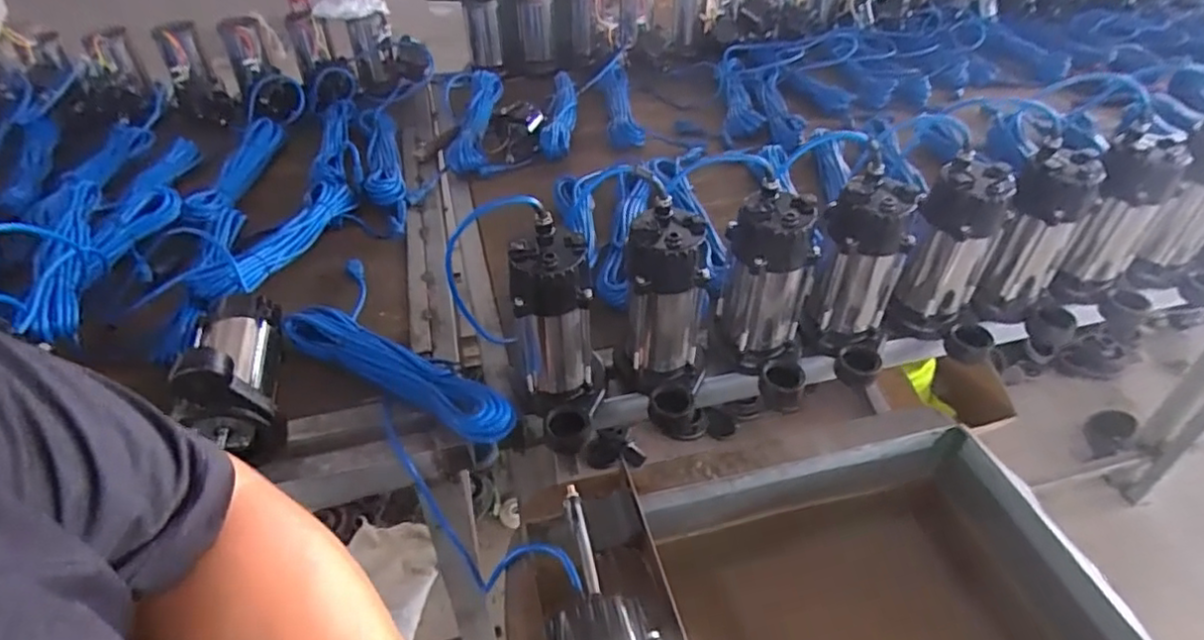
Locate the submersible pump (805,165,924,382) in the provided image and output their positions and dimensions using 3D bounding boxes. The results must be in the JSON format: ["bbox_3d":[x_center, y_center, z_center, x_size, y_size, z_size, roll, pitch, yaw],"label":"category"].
[{"bbox_3d":[0.326,-0.047,0.827,0.110,0.235,0.124,16,44,18],"label":"submersible pump"}]

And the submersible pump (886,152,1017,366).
[{"bbox_3d":[0.456,-0.071,0.834,0.120,0.227,0.117,7,42,8],"label":"submersible pump"}]

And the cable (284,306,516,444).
[{"bbox_3d":[-0.260,0.062,0.837,0.348,0.064,0.073,20,45,22],"label":"cable"}]

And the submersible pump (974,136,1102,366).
[{"bbox_3d":[0.583,-0.086,0.871,0.114,0.251,0.117,2,41,3],"label":"submersible pump"}]

